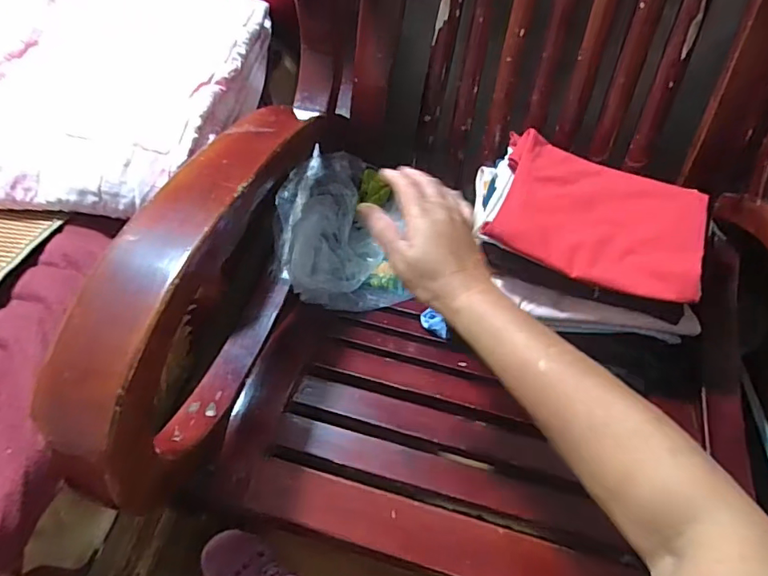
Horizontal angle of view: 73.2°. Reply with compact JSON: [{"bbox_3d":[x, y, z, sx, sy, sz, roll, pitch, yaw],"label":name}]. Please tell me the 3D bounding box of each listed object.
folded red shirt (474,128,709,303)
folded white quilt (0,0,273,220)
[{"bbox_3d":[0.237,-0.090,0.597,0.252,0.037,0.179,19,55,11],"label":"folded red shirt"},{"bbox_3d":[-0.400,-0.263,0.619,0.444,0.091,0.369,7,64,6],"label":"folded white quilt"}]

